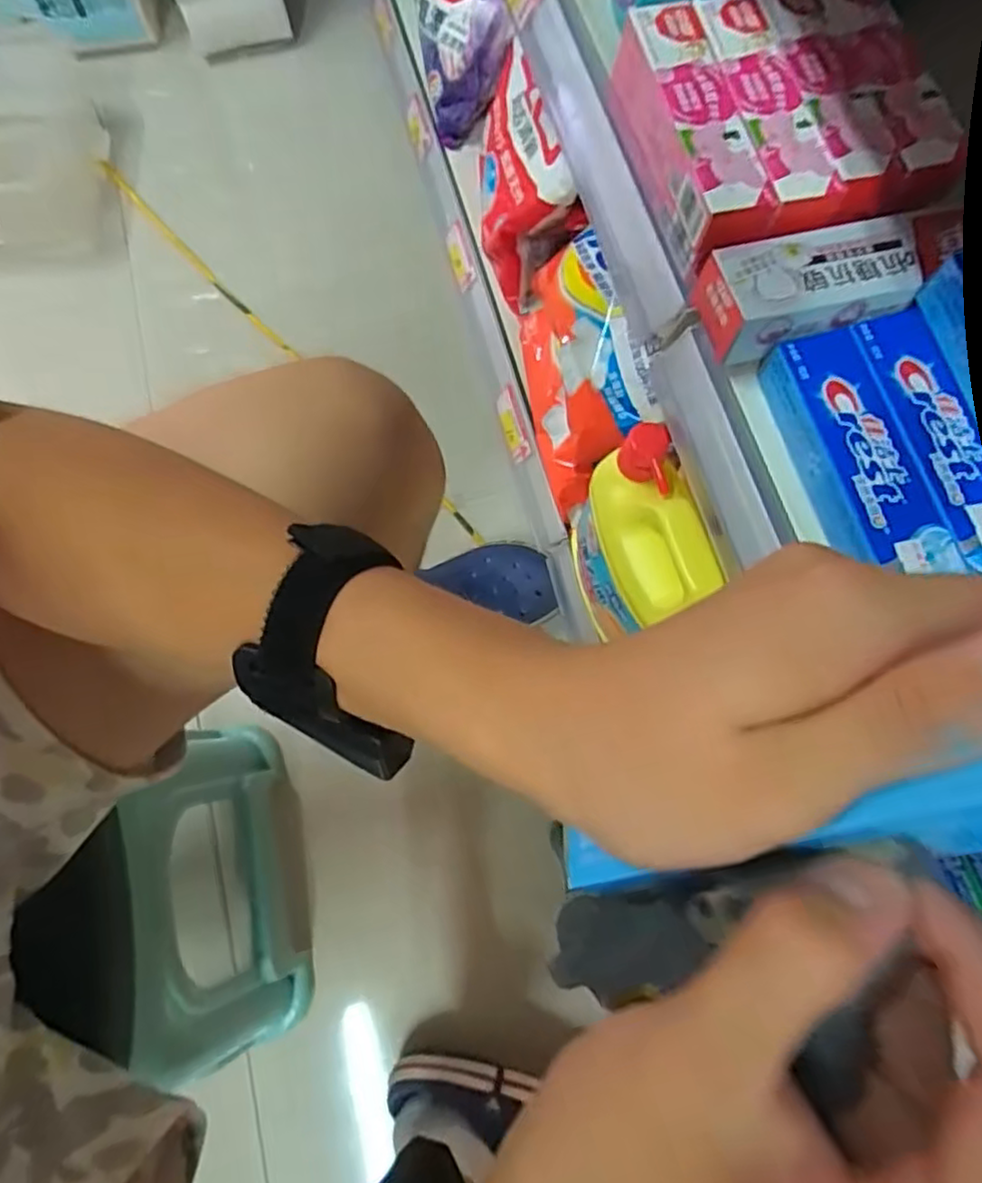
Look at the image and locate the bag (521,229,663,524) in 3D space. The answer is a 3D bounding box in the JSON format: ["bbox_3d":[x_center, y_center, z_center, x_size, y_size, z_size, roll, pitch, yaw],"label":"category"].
[{"bbox_3d":[0.080,-0.217,0.646,0.087,0.123,0.234,-17,75,-4],"label":"bag"}]

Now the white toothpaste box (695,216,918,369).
[{"bbox_3d":[0.169,-0.159,0.351,0.109,0.027,0.053,-12,74,-3],"label":"white toothpaste box"}]

